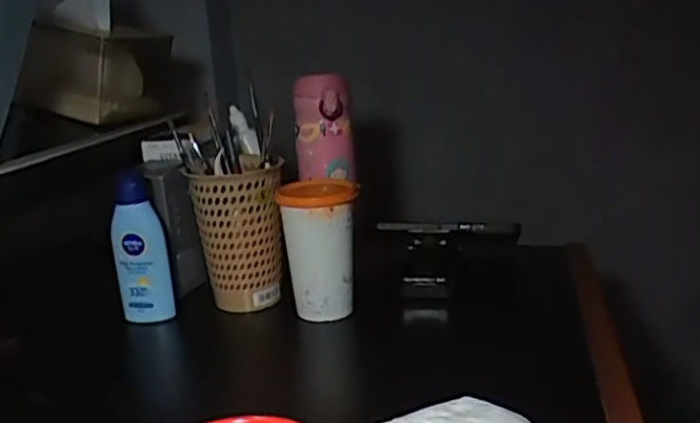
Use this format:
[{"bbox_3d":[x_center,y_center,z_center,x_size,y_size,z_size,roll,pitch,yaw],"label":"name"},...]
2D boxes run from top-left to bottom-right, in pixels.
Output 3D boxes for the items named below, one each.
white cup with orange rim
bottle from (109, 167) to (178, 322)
[{"bbox_3d":[-0.032,0.037,0.660,0.068,0.122,0.068,-5,15,-9],"label":"white cup with orange rim"},{"bbox_3d":[-0.207,0.037,0.661,0.052,0.146,0.026,-7,16,-15],"label":"bottle"}]

